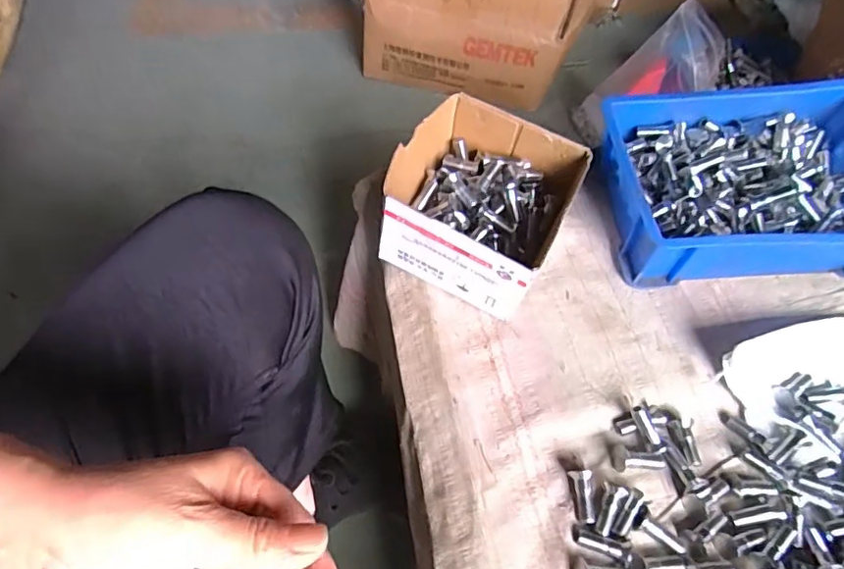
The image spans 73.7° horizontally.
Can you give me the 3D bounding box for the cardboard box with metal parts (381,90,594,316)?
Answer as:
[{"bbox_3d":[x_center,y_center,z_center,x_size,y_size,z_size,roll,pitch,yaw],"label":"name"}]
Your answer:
[{"bbox_3d":[0.048,-0.068,0.493,0.143,0.089,0.149,28,59,10],"label":"cardboard box with metal parts"}]

